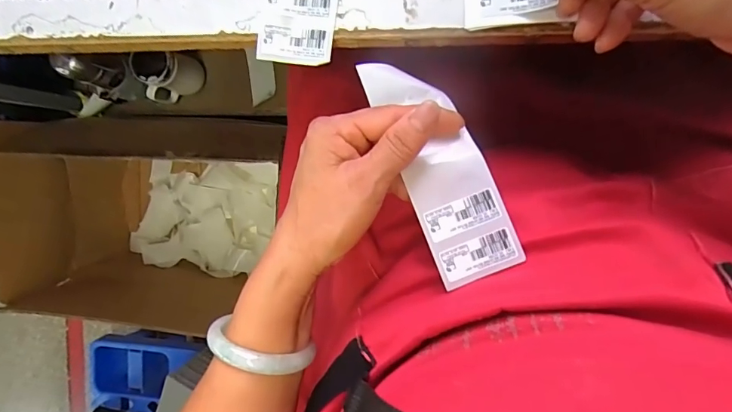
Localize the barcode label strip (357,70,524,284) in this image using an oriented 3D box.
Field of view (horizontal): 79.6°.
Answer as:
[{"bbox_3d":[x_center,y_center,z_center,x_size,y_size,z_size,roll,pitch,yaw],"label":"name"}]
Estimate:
[{"bbox_3d":[0.046,-0.026,0.274,0.050,0.011,0.147,-22,81,-3],"label":"barcode label strip"}]

